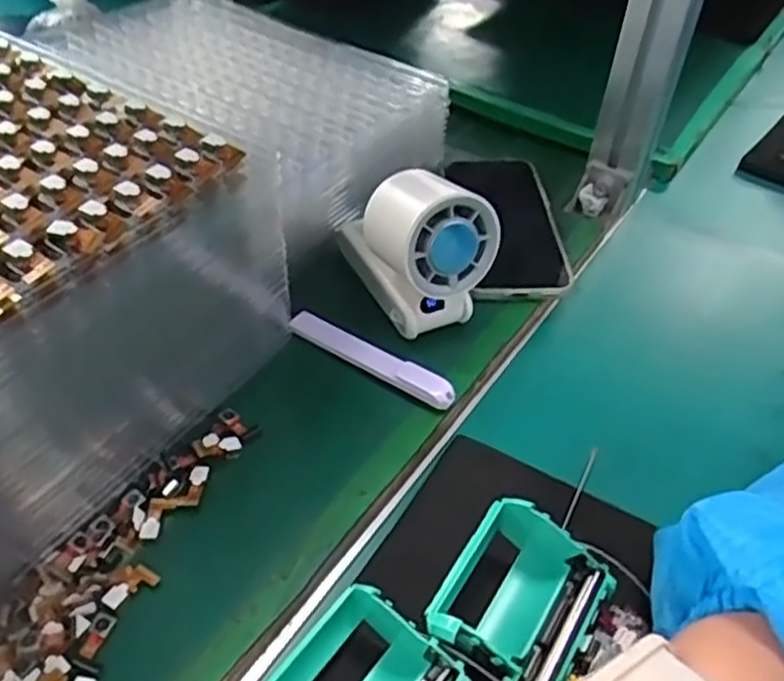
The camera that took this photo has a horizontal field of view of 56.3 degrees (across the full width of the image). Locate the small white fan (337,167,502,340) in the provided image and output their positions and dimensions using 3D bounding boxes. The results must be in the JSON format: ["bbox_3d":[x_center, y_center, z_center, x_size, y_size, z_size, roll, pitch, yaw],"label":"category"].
[{"bbox_3d":[0.012,-0.064,0.444,0.060,0.087,0.099,-16,50,-22],"label":"small white fan"}]

